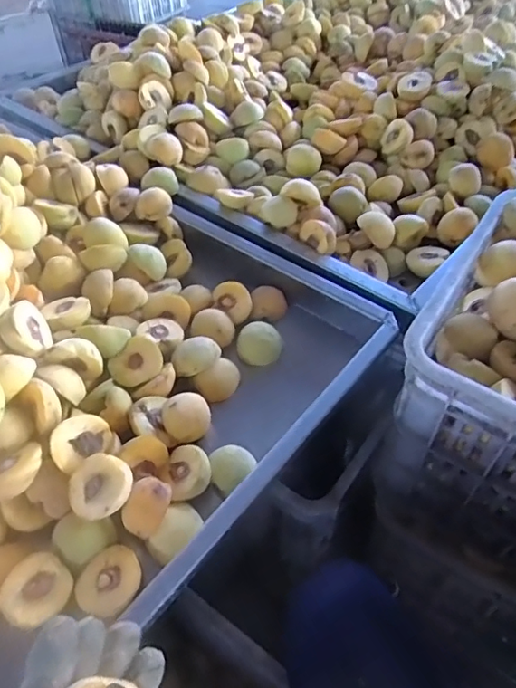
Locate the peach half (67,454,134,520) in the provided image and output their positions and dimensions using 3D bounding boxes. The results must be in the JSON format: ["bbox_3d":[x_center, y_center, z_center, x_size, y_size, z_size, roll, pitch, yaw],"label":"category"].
[{"bbox_3d":[-0.156,0.143,0.517,0.061,0.030,0.060,16,67,13],"label":"peach half"}]

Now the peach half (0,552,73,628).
[{"bbox_3d":[-0.202,0.226,0.476,0.056,0.030,0.060,0,48,0],"label":"peach half"}]

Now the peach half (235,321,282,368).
[{"bbox_3d":[0.001,-0.001,0.683,0.057,0.025,0.055,0,48,0],"label":"peach half"}]

